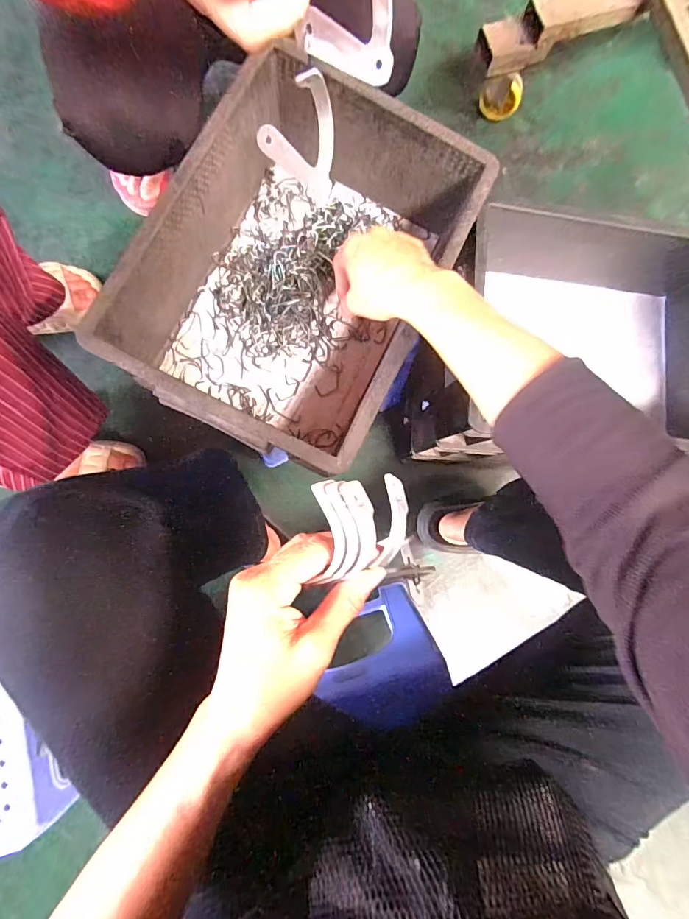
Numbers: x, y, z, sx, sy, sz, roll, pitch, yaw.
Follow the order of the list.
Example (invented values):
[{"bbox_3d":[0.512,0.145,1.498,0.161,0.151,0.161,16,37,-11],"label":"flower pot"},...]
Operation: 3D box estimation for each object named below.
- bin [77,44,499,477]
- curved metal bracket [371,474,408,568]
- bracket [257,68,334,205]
[{"bbox_3d":[-0.038,-0.179,0.420,0.243,0.122,0.340,27,84,-3],"label":"bin"},{"bbox_3d":[0.029,0.036,0.245,0.017,0.013,0.053,7,86,-5],"label":"curved metal bracket"},{"bbox_3d":[-0.026,-0.282,0.371,0.078,0.085,0.011,25,63,-36],"label":"bracket"}]

